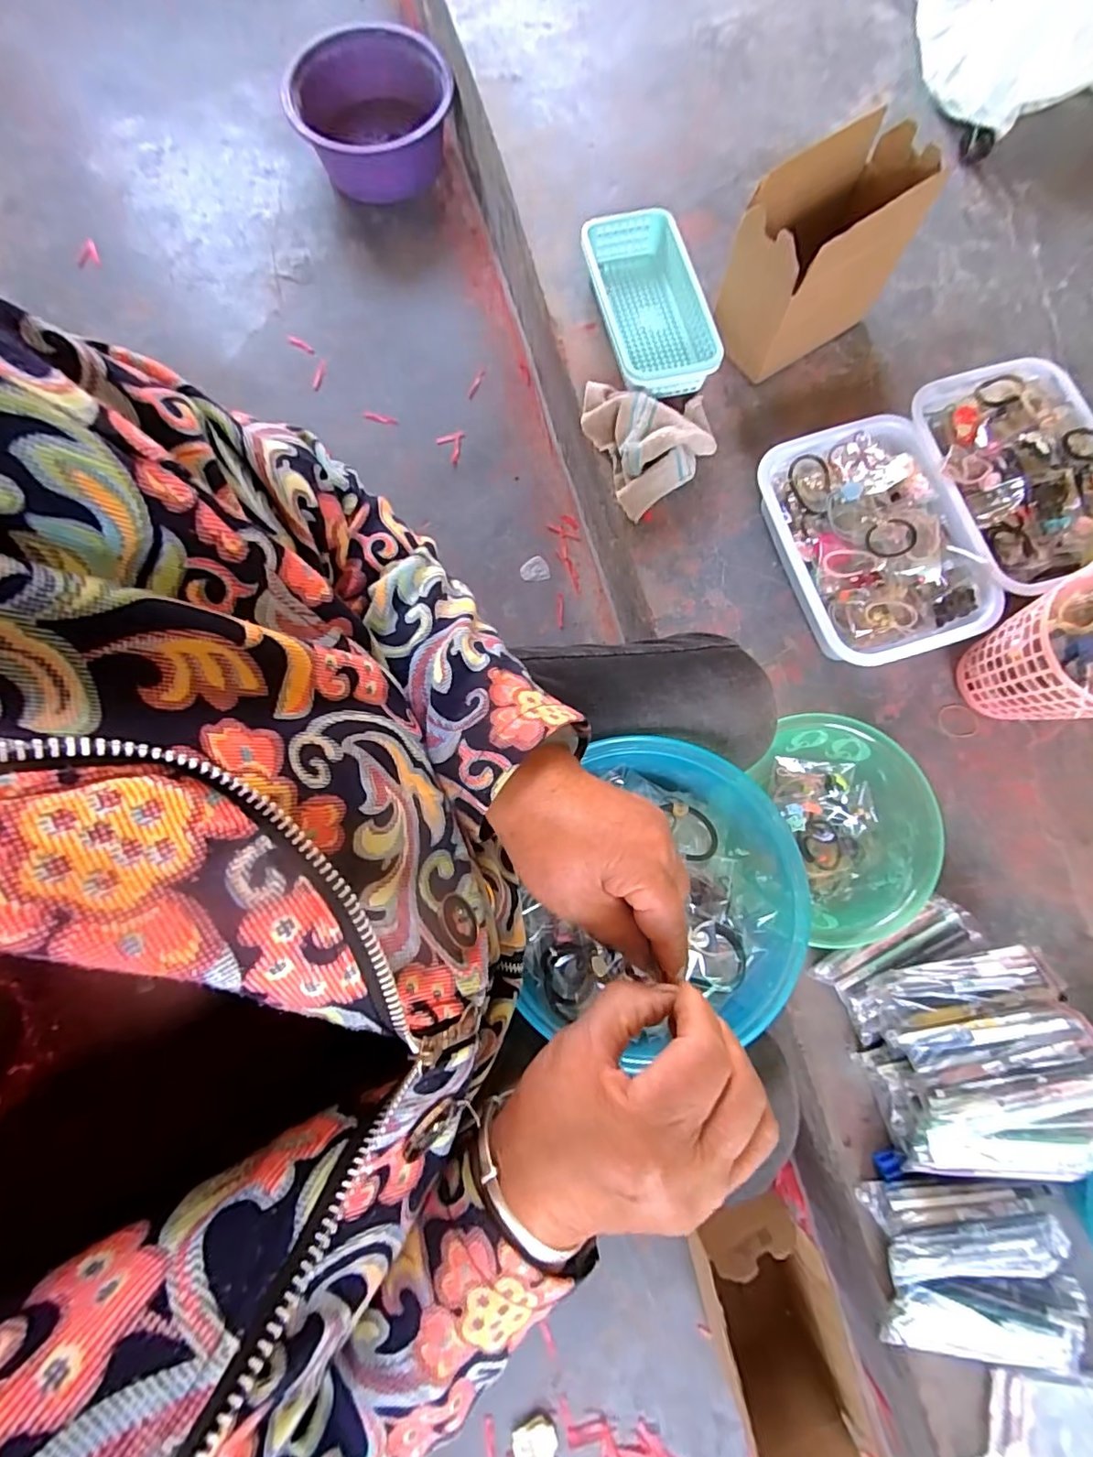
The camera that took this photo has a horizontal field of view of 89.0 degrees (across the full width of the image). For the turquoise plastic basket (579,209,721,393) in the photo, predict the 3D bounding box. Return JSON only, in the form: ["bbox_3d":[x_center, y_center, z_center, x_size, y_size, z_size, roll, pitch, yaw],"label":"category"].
[{"bbox_3d":[0.140,-0.569,0.744,0.132,0.066,0.263,-13,77,-3],"label":"turquoise plastic basket"}]

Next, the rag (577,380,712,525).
[{"bbox_3d":[0.144,-0.391,0.725,0.162,0.061,0.189,-21,78,-5],"label":"rag"}]

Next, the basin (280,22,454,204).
[{"bbox_3d":[-0.316,-1.084,0.984,0.296,0.122,0.297,0,77,0],"label":"basin"}]

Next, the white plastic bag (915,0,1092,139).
[{"bbox_3d":[0.675,-1.026,0.793,0.266,0.132,0.321,-22,78,-5],"label":"white plastic bag"}]

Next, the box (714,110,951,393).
[{"bbox_3d":[0.323,-0.561,0.674,0.207,0.184,0.110,-34,79,-7],"label":"box"}]

